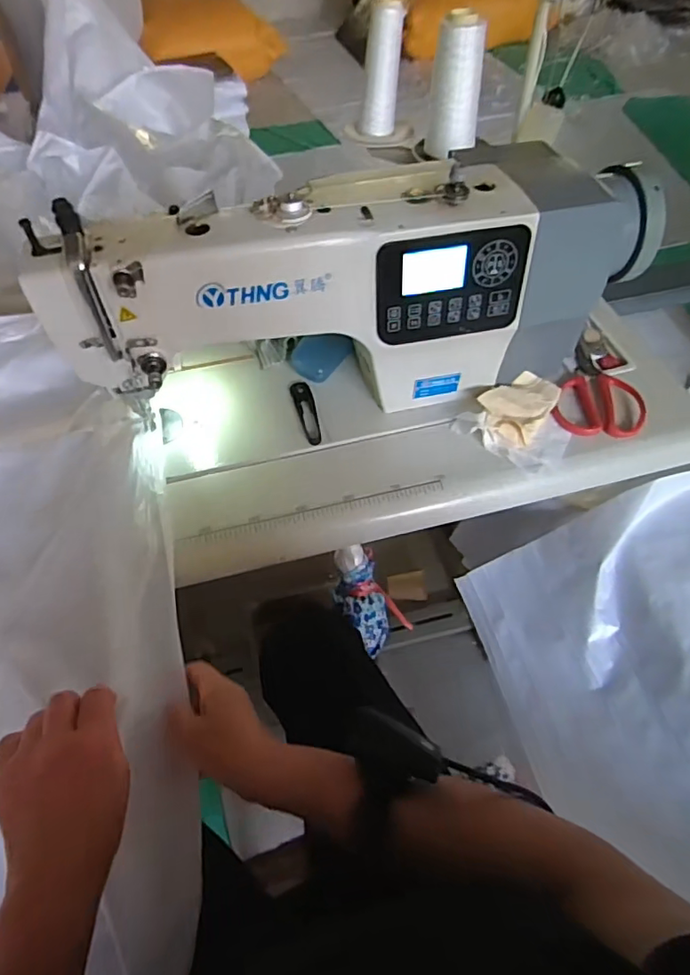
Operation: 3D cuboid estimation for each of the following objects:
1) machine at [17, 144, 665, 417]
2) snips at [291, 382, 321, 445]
[{"bbox_3d":[0.015,-0.196,0.587,0.588,0.248,0.139,-12,55,-7],"label":"machine"},{"bbox_3d":[-0.045,-0.091,0.659,0.024,0.006,0.101,-15,55,-9],"label":"snips"}]

